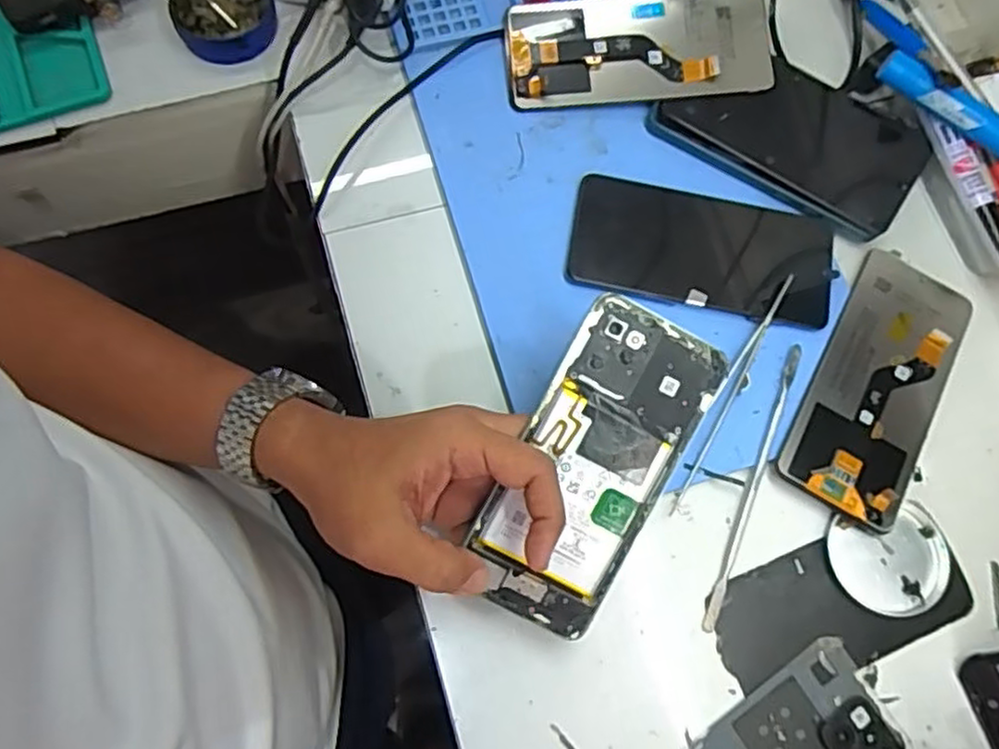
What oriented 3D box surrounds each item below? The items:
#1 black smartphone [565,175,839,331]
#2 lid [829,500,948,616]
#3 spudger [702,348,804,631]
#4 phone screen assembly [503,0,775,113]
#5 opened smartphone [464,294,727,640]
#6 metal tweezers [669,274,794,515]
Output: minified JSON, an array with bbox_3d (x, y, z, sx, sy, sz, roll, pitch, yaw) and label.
[{"bbox_3d":[0.122,-0.077,0.424,0.159,0.012,0.076,10,74,-1],"label":"black smartphone"},{"bbox_3d":[0.219,0.103,0.391,0.065,0.007,0.055,-10,76,-7],"label":"lid"},{"bbox_3d":[0.144,0.062,0.399,0.008,0.005,0.167,22,77,4],"label":"spudger"},{"bbox_3d":[0.087,-0.207,0.448,0.163,0.008,0.073,-4,79,1],"label":"phone screen assembly"},{"bbox_3d":[0.045,0.046,0.348,0.073,0.004,0.159,28,91,-4],"label":"opened smartphone"},{"bbox_3d":[0.131,0.009,0.405,0.013,0.011,0.151,29,77,5],"label":"metal tweezers"}]

